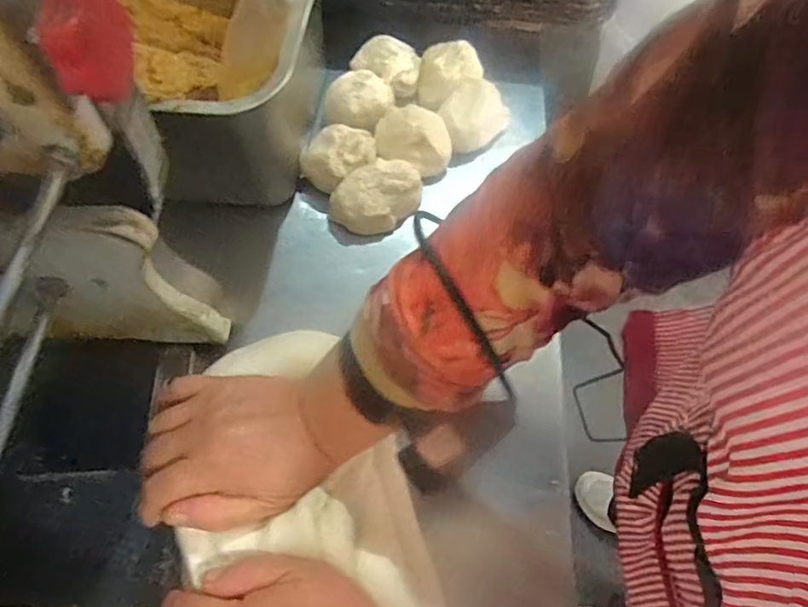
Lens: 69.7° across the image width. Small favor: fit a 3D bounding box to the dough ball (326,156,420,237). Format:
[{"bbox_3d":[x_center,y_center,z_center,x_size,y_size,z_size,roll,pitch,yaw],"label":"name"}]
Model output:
[{"bbox_3d":[-0.024,-0.103,0.548,0.083,0.036,0.059,-42,68,-18],"label":"dough ball"}]

